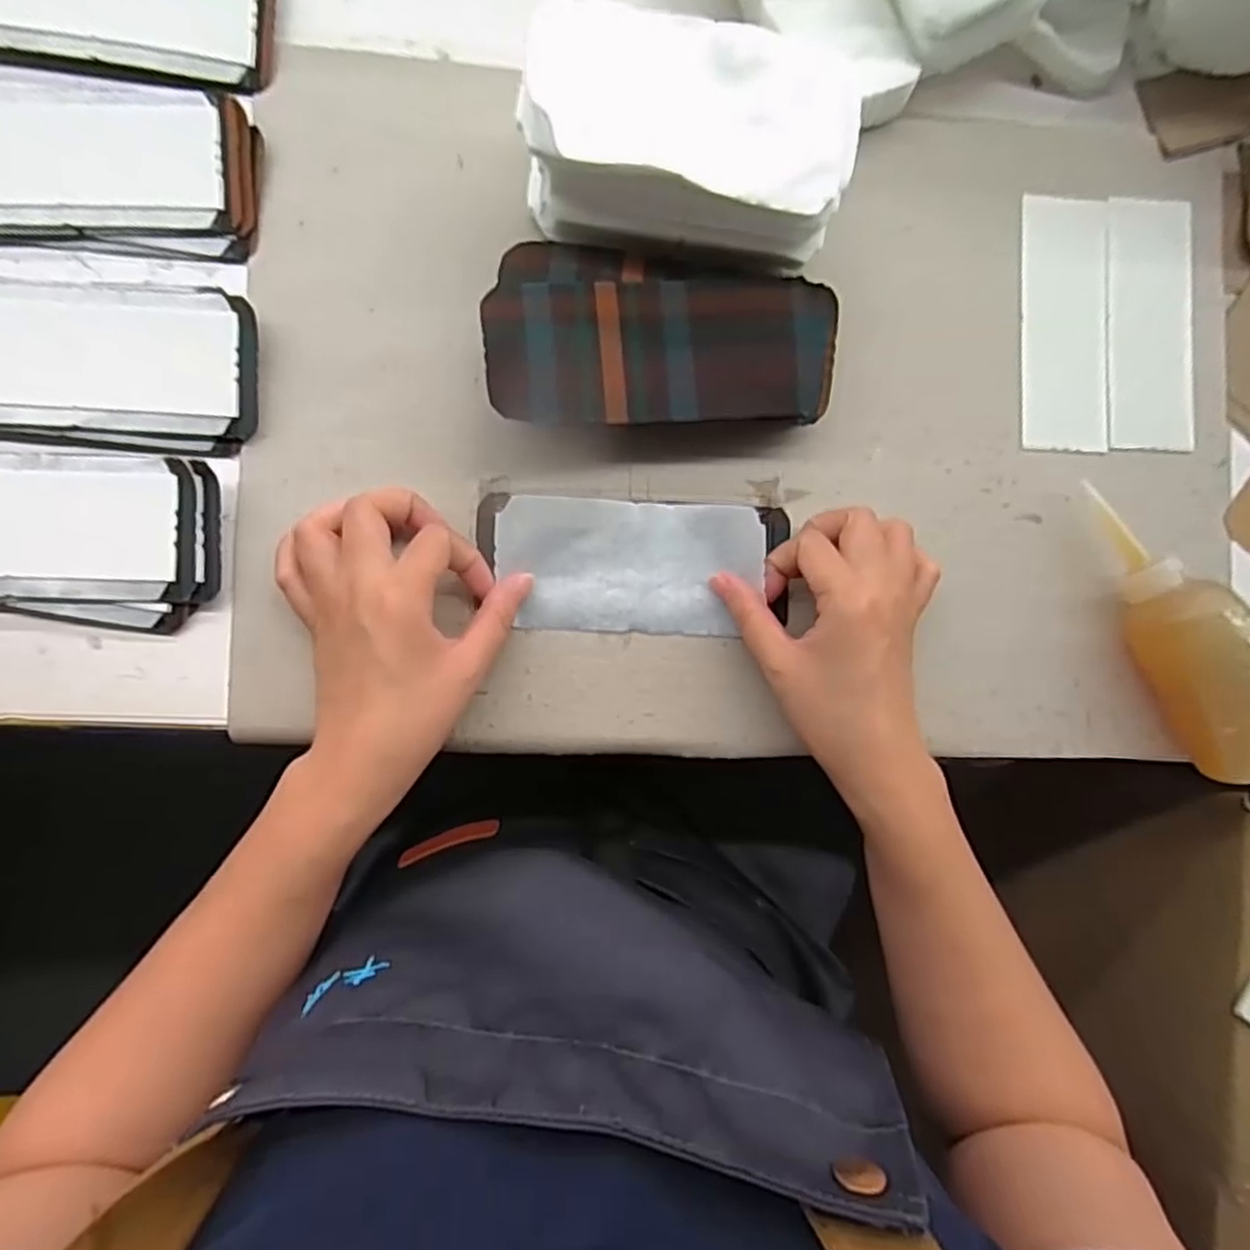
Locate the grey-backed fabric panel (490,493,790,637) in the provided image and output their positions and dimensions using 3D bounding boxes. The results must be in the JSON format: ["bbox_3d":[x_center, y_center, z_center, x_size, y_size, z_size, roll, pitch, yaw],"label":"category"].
[{"bbox_3d":[0.011,-0.031,0.381,0.154,0.022,0.069,3,88,-5],"label":"grey-backed fabric panel"}]

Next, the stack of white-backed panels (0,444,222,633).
[{"bbox_3d":[-0.288,-0.047,0.354,0.171,0.014,0.084,7,88,-5],"label":"stack of white-backed panels"}]

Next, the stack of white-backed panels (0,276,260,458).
[{"bbox_3d":[-0.277,-0.135,0.360,0.179,0.011,0.083,5,88,-5],"label":"stack of white-backed panels"}]

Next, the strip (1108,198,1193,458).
[{"bbox_3d":[0.305,-0.175,0.422,0.052,0.004,0.146,1,88,-5],"label":"strip"}]

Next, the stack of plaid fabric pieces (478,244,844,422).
[{"bbox_3d":[0.020,-0.145,0.379,0.175,0.037,0.089,0,88,-5],"label":"stack of plaid fabric pieces"}]

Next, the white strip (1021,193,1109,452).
[{"bbox_3d":[0.254,-0.173,0.417,0.051,0.004,0.145,1,88,-5],"label":"white strip"}]

